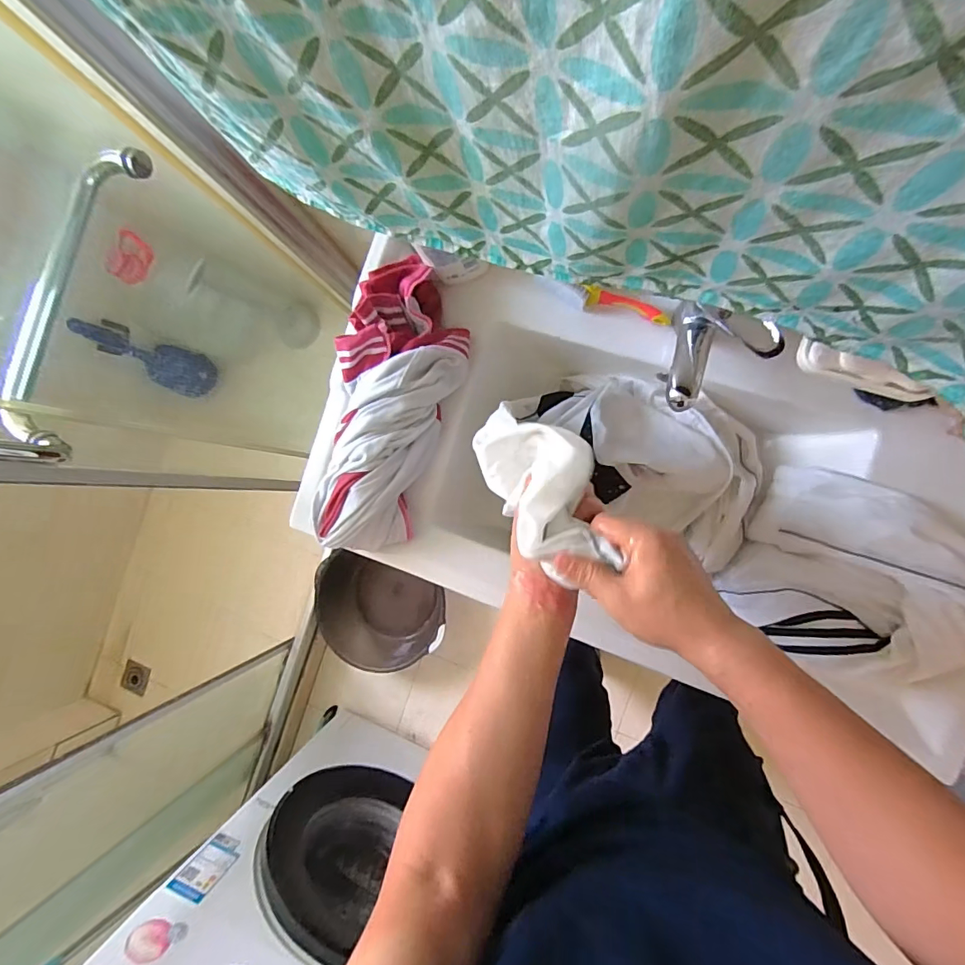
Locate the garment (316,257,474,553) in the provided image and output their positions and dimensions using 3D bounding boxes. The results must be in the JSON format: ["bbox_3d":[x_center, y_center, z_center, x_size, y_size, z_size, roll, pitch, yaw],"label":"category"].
[{"bbox_3d":[-0.116,-0.096,0.594,0.151,0.080,0.360,14,90,9],"label":"garment"}]

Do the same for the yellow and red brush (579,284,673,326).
[{"bbox_3d":[0.171,-0.212,0.581,0.114,0.028,0.020,19,91,9],"label":"yellow and red brush"}]

